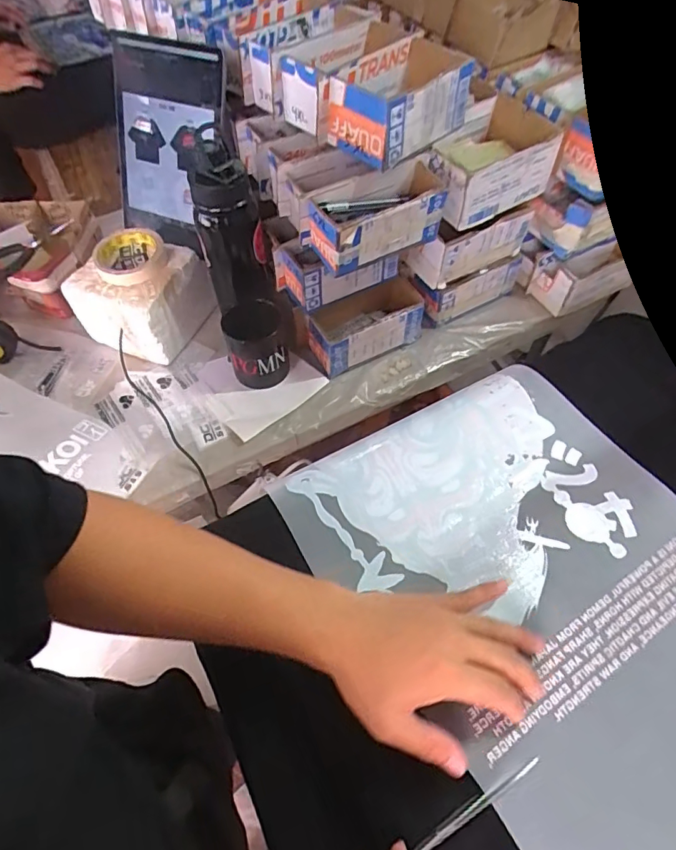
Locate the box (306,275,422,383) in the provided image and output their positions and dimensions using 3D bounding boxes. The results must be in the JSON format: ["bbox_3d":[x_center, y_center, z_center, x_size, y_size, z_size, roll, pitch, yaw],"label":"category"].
[{"bbox_3d":[0.041,-0.145,0.725,0.165,0.075,0.079,-25,60,-15],"label":"box"}]

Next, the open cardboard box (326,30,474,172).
[{"bbox_3d":[0.081,-0.389,0.592,0.100,0.069,0.187,37,65,22],"label":"open cardboard box"}]

